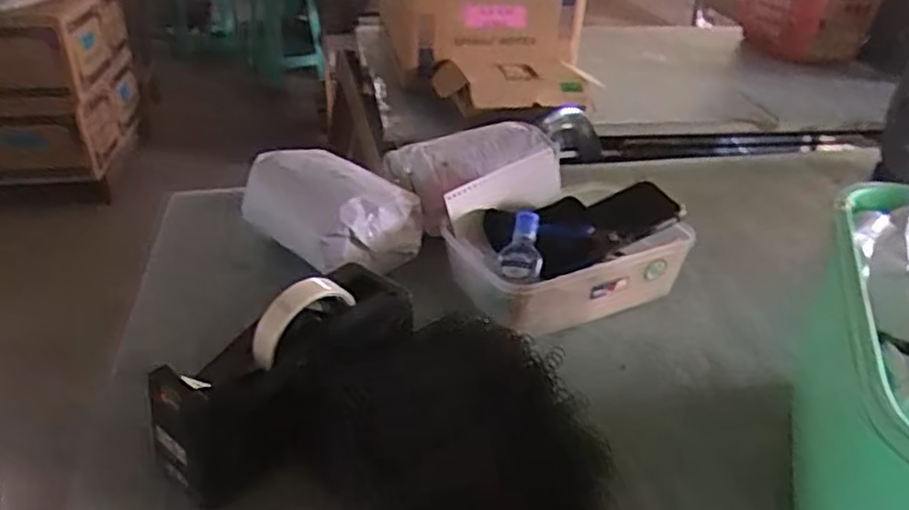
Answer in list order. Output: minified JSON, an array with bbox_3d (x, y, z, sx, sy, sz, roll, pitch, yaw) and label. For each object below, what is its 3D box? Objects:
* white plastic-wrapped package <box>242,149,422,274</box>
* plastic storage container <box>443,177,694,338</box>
[{"bbox_3d":[-0.139,-0.055,0.756,0.118,0.072,0.203,-24,41,-36],"label":"white plastic-wrapped package"},{"bbox_3d":[0.117,-0.006,0.722,0.238,0.074,0.152,-12,35,-23],"label":"plastic storage container"}]

